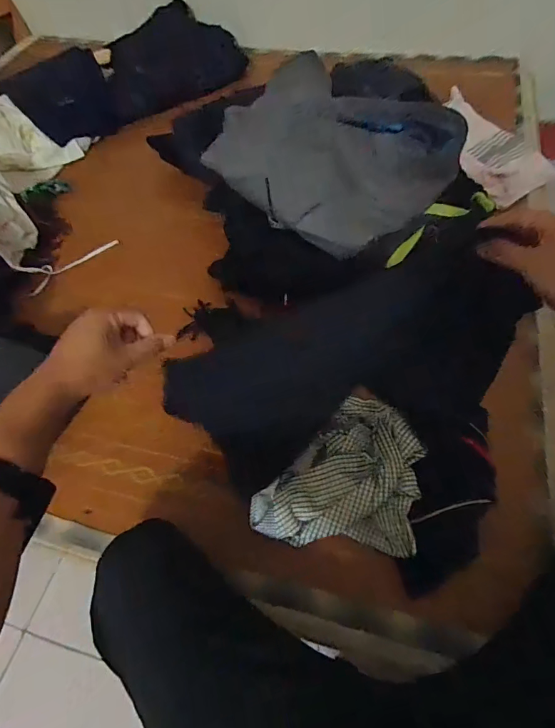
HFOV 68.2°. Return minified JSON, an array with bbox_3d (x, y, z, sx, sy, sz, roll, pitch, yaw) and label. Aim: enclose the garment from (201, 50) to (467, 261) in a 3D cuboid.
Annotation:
[{"bbox_3d":[0.124,-0.426,0.874,0.465,0.244,0.282,19,61,16],"label":"garment"}]

